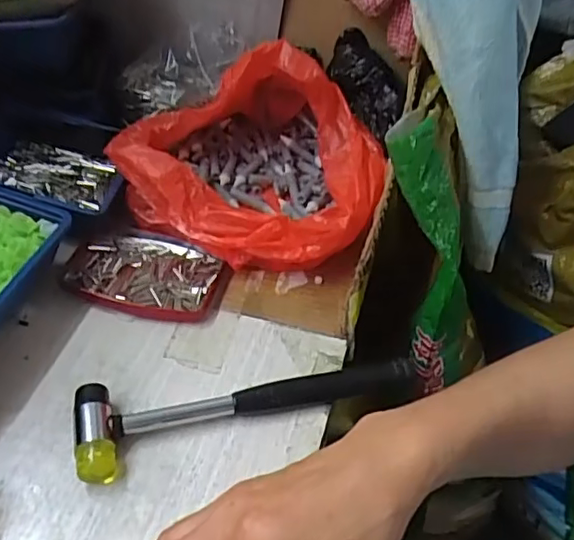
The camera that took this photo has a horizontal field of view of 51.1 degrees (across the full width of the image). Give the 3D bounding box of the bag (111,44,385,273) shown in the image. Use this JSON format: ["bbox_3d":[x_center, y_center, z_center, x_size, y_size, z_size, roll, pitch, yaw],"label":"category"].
[{"bbox_3d":[-0.024,-0.114,0.545,0.221,0.115,0.234,16,45,10],"label":"bag"}]

